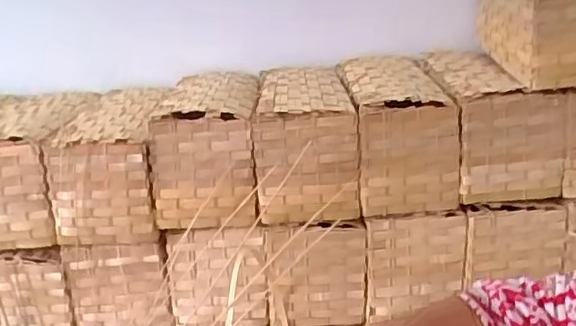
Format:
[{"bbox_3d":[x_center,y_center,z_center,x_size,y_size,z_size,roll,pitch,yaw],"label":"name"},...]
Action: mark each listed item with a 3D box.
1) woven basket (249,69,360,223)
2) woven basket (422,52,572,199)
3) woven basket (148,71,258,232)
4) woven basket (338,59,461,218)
[{"bbox_3d":[0.041,-0.044,1.158,0.181,0.215,0.295,-4,17,6],"label":"woven basket"},{"bbox_3d":[0.381,-0.076,1.124,0.173,0.210,0.295,-5,17,1],"label":"woven basket"},{"bbox_3d":[-0.153,-0.035,1.193,0.186,0.225,0.323,-5,17,3],"label":"woven basket"},{"bbox_3d":[0.206,-0.068,1.168,0.171,0.222,0.339,-5,17,0],"label":"woven basket"}]

